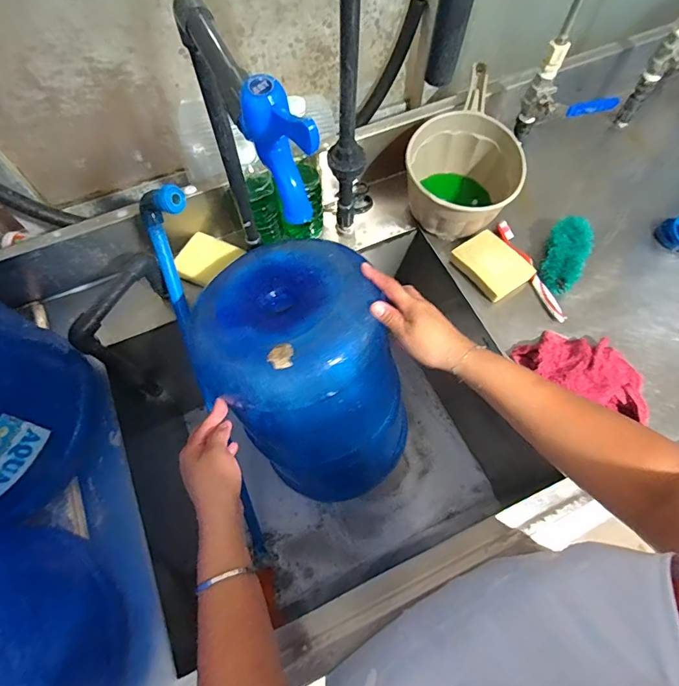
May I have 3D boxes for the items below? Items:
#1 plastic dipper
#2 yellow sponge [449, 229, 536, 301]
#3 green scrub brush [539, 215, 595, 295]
[{"bbox_3d":[0.195,-0.291,0.684,0.165,0.113,0.285,10,65,6],"label":"plastic dipper"},{"bbox_3d":[0.230,-0.116,0.654,0.077,0.031,0.100,-32,68,-14],"label":"yellow sponge"},{"bbox_3d":[0.338,-0.129,0.652,0.063,0.045,0.128,23,67,12],"label":"green scrub brush"}]

